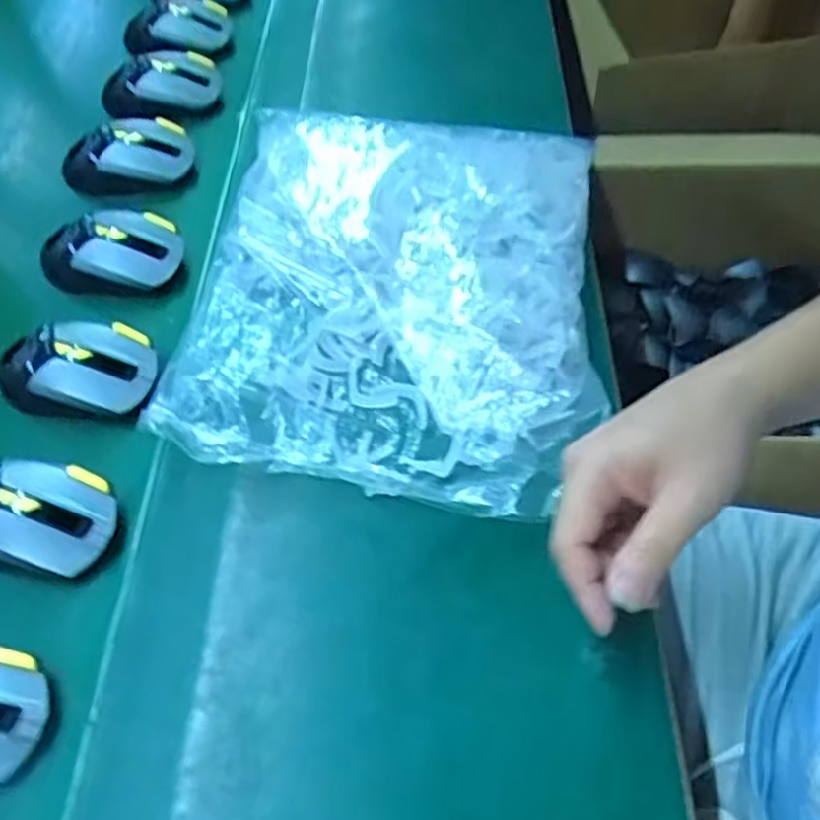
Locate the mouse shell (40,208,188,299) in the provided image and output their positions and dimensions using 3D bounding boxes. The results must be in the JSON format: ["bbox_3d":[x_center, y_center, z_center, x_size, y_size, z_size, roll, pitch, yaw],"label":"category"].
[{"bbox_3d":[-0.242,-0.126,0.599,0.114,0.049,0.065,7,54,8],"label":"mouse shell"}]

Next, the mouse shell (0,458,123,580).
[{"bbox_3d":[-0.236,0.063,0.451,0.118,0.031,0.061,6,54,7],"label":"mouse shell"}]

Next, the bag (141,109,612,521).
[{"bbox_3d":[-0.007,-0.093,0.549,0.288,0.041,0.363,3,54,5],"label":"bag"}]

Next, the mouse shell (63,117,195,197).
[{"bbox_3d":[-0.256,-0.225,0.677,0.116,0.043,0.065,-9,54,-3],"label":"mouse shell"}]

